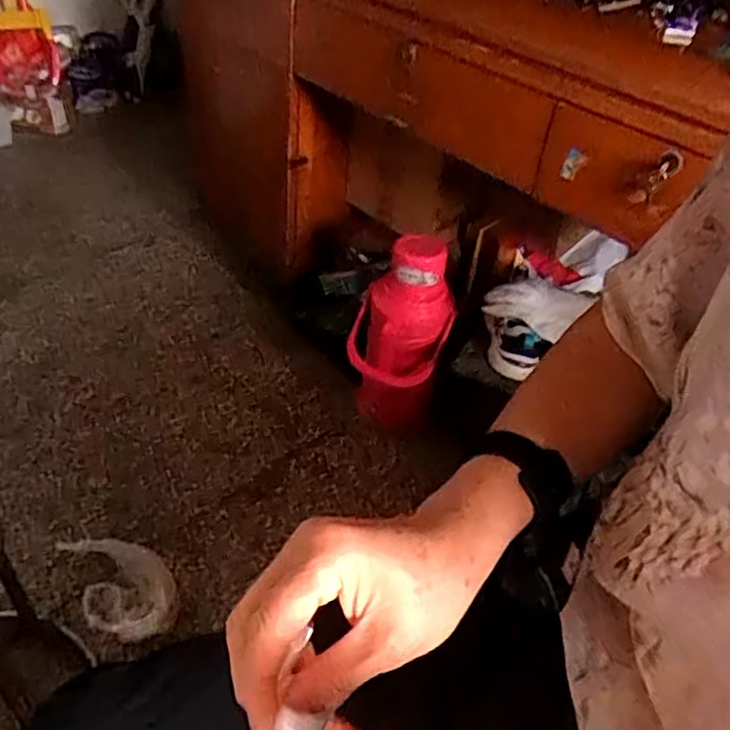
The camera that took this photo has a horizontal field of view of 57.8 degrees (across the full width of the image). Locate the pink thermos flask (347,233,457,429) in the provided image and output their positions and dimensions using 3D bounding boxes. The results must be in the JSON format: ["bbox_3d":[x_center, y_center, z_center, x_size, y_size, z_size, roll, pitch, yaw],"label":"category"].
[{"bbox_3d":[0.065,-0.042,1.288,0.182,0.373,0.148,10,42,2],"label":"pink thermos flask"}]

